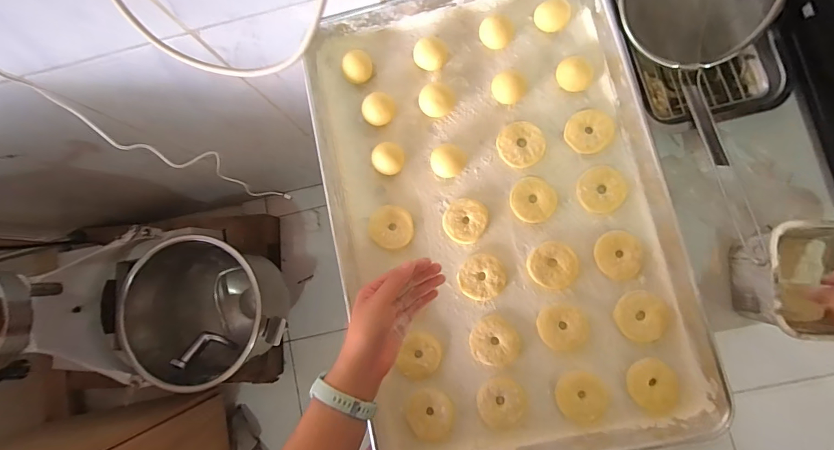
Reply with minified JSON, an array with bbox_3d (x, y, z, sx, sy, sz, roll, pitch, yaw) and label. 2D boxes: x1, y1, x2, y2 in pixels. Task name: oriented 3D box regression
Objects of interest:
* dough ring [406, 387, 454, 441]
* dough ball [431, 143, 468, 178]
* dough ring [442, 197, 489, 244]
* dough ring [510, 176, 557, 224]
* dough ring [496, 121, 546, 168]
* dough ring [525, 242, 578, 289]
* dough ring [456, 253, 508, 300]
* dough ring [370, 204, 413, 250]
[{"bbox_3d":[0.017,0.240,0.509,0.057,0.013,0.063,9,84,7],"label":"dough ring"},{"bbox_3d":[0.044,-0.085,0.539,0.047,0.025,0.043,-1,83,6],"label":"dough ball"},{"bbox_3d":[0.064,-0.005,0.533,0.055,0.013,0.058,-1,83,6],"label":"dough ring"},{"bbox_3d":[0.151,-0.032,0.523,0.056,0.011,0.056,-1,83,6],"label":"dough ring"},{"bbox_3d":[0.139,-0.109,0.539,0.059,0.010,0.062,-1,83,6],"label":"dough ring"},{"bbox_3d":[0.174,0.051,0.515,0.061,0.006,0.058,-1,83,6],"label":"dough ring"},{"bbox_3d":[0.085,0.069,0.526,0.061,0.011,0.058,-1,83,6],"label":"dough ring"},{"bbox_3d":[-0.035,0.002,0.542,0.060,0.016,0.056,-1,83,6],"label":"dough ring"}]

